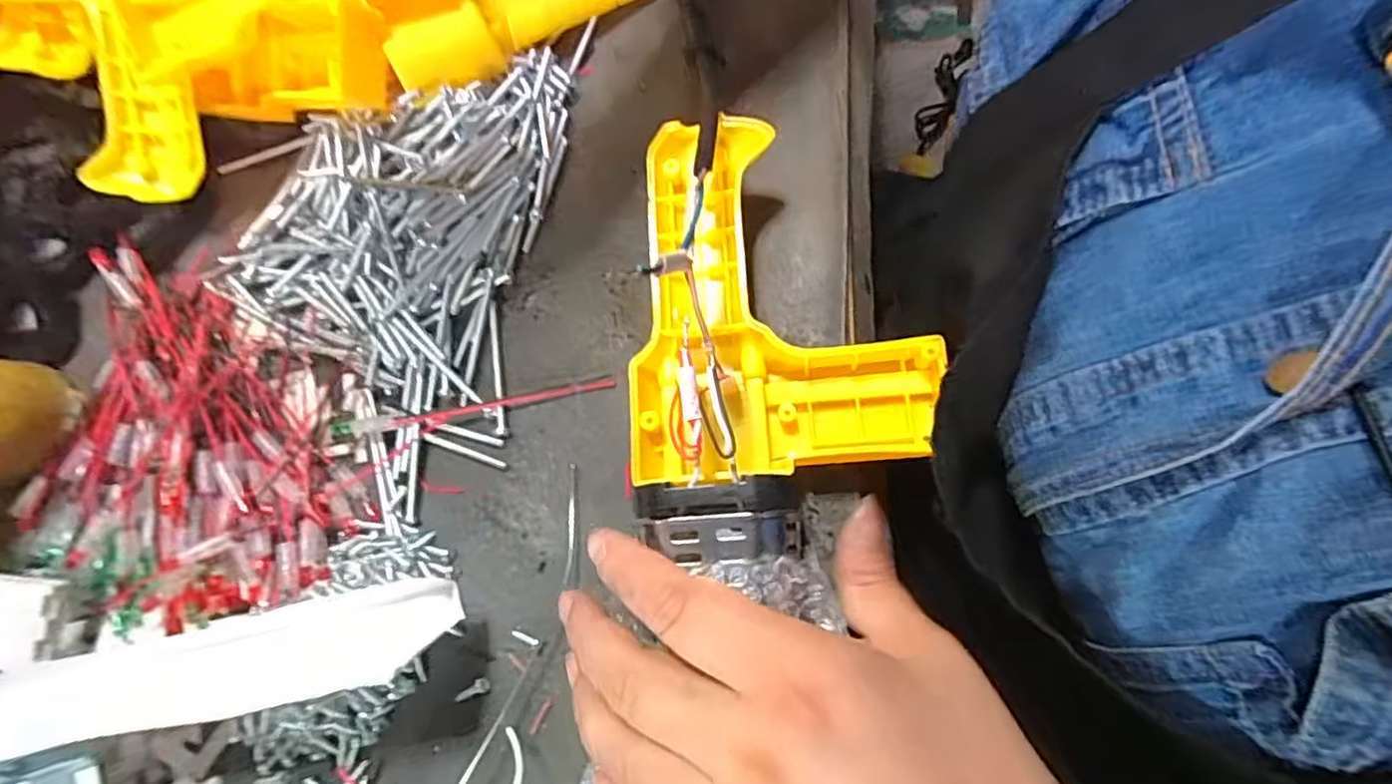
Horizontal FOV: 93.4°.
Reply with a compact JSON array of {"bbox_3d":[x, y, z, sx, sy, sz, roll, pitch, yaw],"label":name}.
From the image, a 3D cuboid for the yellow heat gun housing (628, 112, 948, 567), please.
[{"bbox_3d":[0.031,-0.029,0.251,0.114,0.045,0.175,-4,75,1],"label":"yellow heat gun housing"}]

